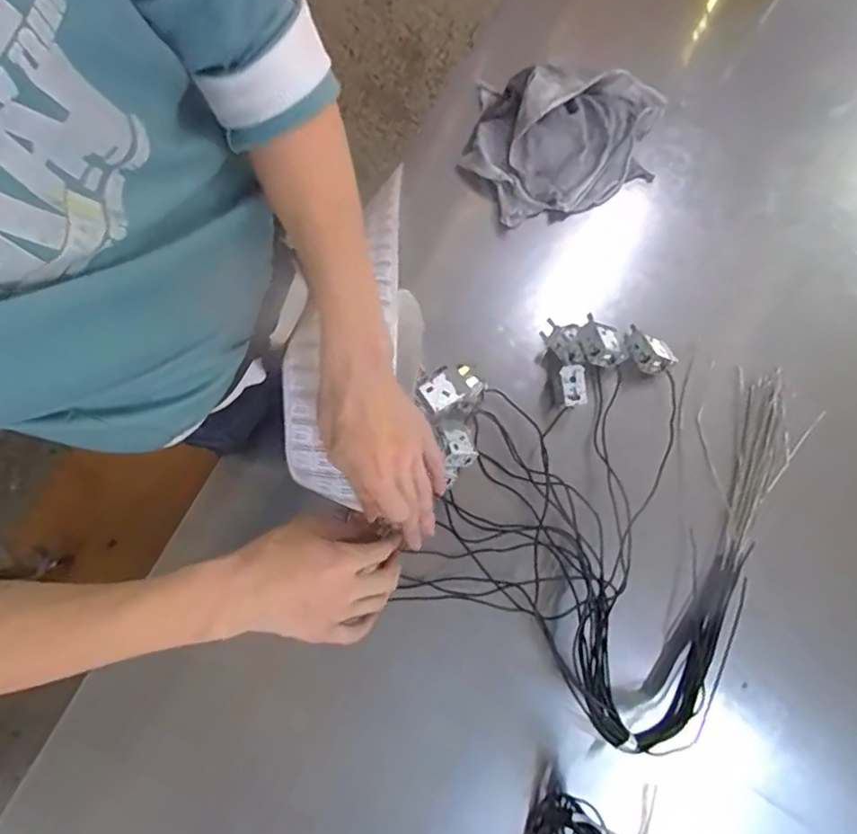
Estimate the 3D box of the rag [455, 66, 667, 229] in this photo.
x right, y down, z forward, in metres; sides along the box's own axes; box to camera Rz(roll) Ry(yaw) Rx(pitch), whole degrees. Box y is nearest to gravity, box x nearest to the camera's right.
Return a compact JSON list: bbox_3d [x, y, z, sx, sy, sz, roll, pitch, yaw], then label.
[{"bbox_3d":[0.148,-0.308,0.635,0.214,0.056,0.170,-3,81,2],"label":"rag"}]

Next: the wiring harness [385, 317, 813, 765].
[{"bbox_3d":[0.156,0.079,0.569,0.357,0.093,0.376,0,79,1],"label":"wiring harness"}]

